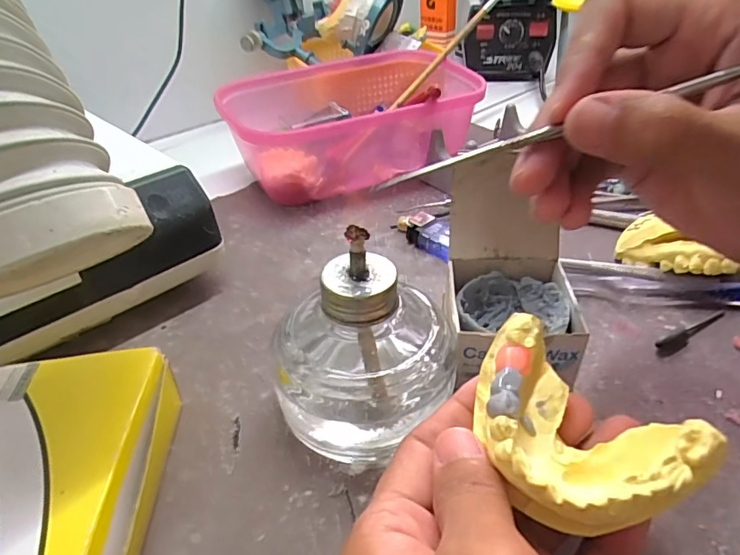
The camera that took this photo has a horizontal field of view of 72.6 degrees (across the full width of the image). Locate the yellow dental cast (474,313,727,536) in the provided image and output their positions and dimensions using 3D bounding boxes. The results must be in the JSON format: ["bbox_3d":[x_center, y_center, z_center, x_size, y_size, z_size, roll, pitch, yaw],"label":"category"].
[{"bbox_3d":[0.055,0.044,0.141,0.064,0.023,0.050,26,45,33],"label":"yellow dental cast"}]

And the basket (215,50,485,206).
[{"bbox_3d":[-0.010,-0.121,0.403,0.196,0.069,0.130,-15,38,-15],"label":"basket"}]

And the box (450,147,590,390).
[{"bbox_3d":[0.066,-0.002,0.228,0.057,0.082,0.073,0,37,4],"label":"box"}]

